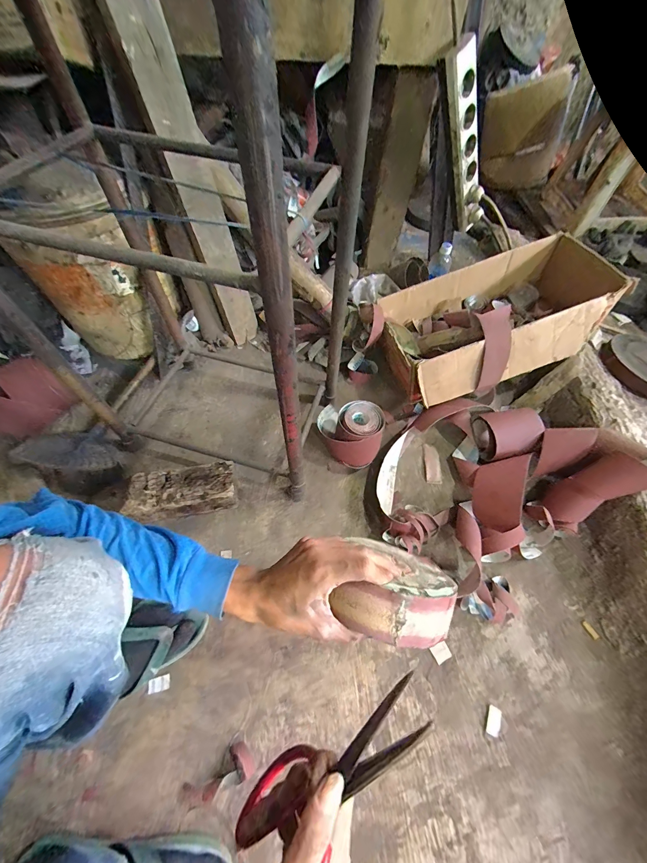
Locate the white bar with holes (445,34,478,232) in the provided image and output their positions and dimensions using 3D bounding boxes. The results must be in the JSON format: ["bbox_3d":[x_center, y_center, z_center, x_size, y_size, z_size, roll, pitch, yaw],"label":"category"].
[{"bbox_3d":[0.314,-0.633,0.712,0.061,0.344,0.037,-33,53,5],"label":"white bar with holes"}]

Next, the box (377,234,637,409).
[{"bbox_3d":[0.386,-0.257,0.747,0.480,0.167,0.288,-14,60,-11],"label":"box"}]

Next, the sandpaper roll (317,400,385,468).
[{"bbox_3d":[0.054,0.004,0.663,0.134,0.114,0.106,7,59,2],"label":"sandpaper roll"}]

